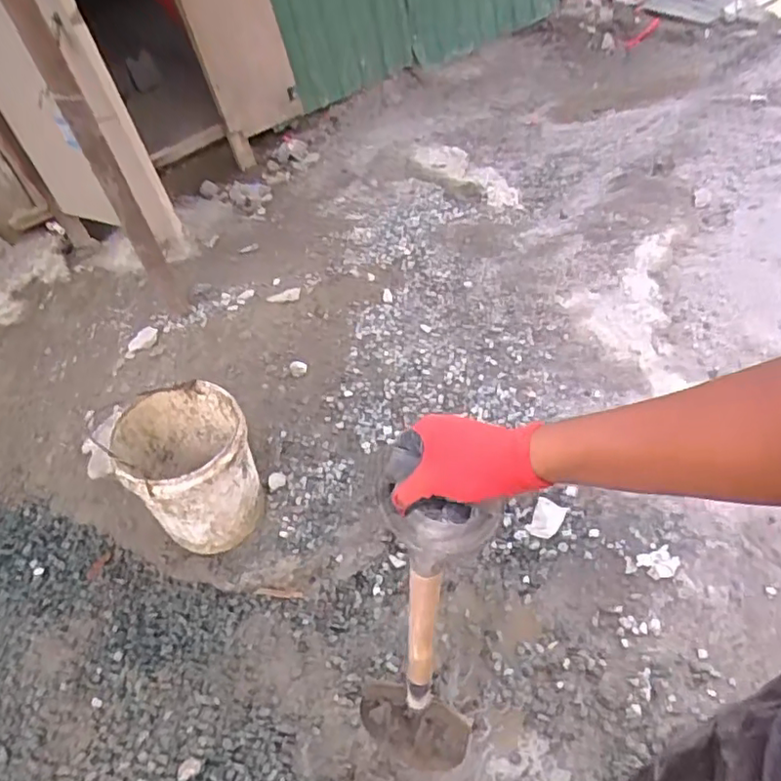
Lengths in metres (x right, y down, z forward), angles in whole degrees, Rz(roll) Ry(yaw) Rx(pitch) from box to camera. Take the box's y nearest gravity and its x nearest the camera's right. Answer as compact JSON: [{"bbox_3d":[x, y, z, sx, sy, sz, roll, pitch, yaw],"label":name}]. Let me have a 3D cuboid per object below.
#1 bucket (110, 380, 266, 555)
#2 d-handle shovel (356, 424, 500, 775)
[{"bbox_3d":[-0.485,0.205,1.569,0.287,0.360,0.287,-9,43,8],"label":"bucket"},{"bbox_3d":[0.046,0.423,0.947,0.201,1.054,0.075,15,51,12],"label":"d-handle shovel"}]

